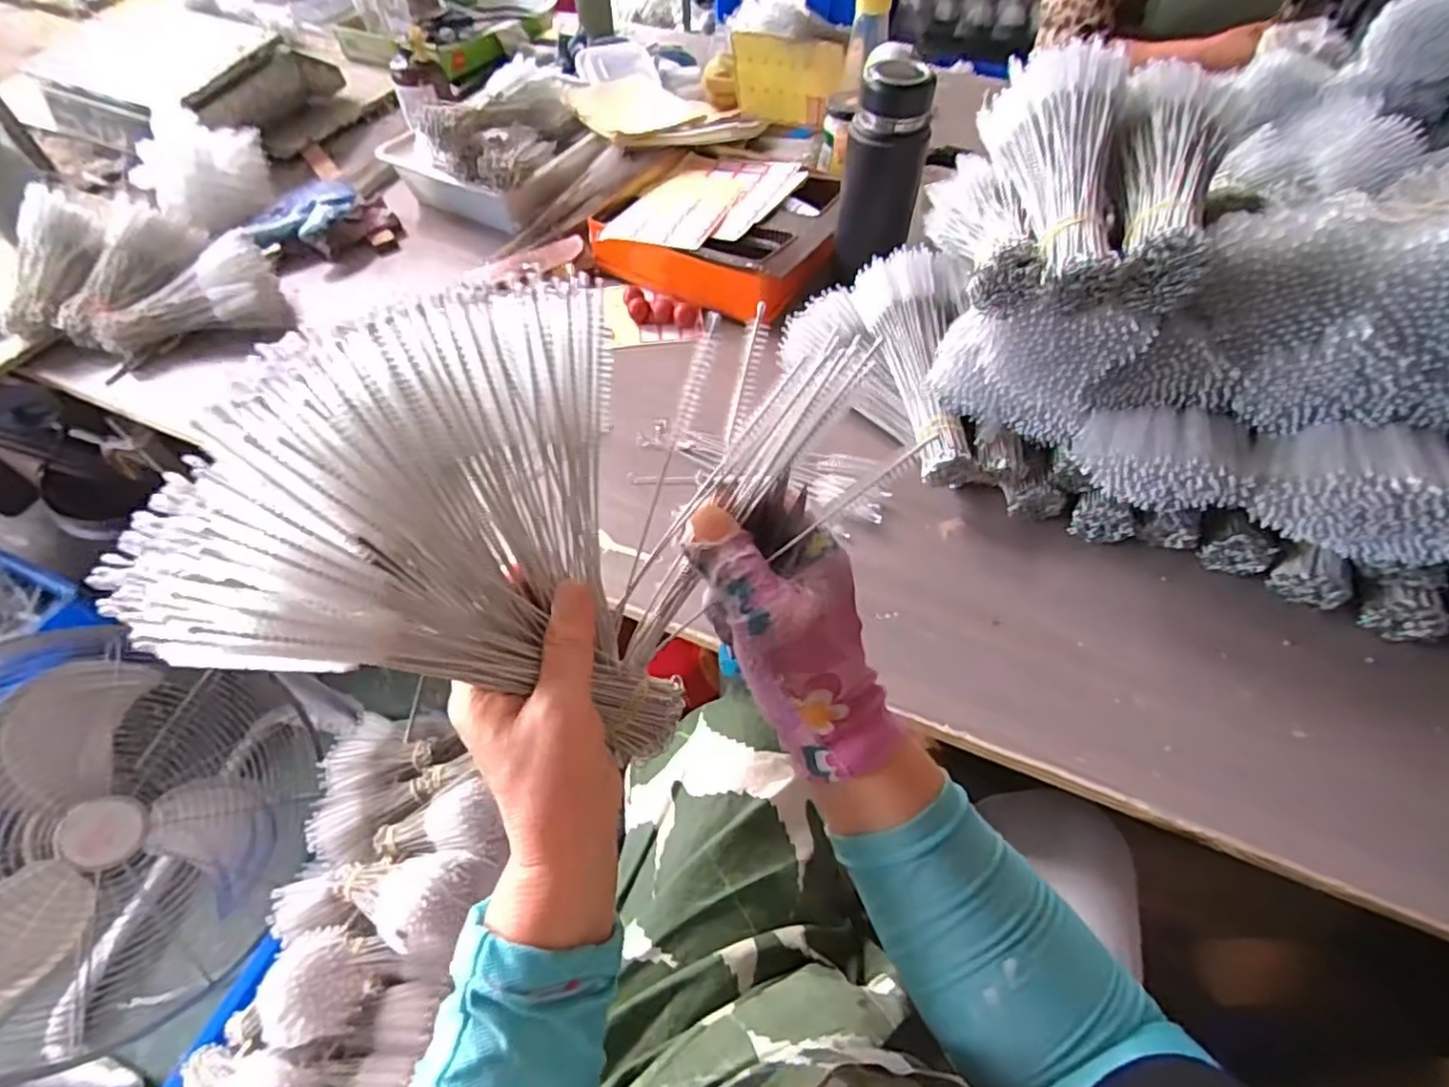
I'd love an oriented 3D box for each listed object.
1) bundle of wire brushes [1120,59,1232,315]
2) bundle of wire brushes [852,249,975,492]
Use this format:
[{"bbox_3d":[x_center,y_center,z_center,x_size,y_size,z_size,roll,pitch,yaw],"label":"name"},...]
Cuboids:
[{"bbox_3d":[0.308,-0.253,0.457,0.067,0.051,0.229,19,57,14],"label":"bundle of wire brushes"},{"bbox_3d":[0.181,-0.167,0.608,0.074,0.053,0.244,-6,68,-3],"label":"bundle of wire brushes"}]

